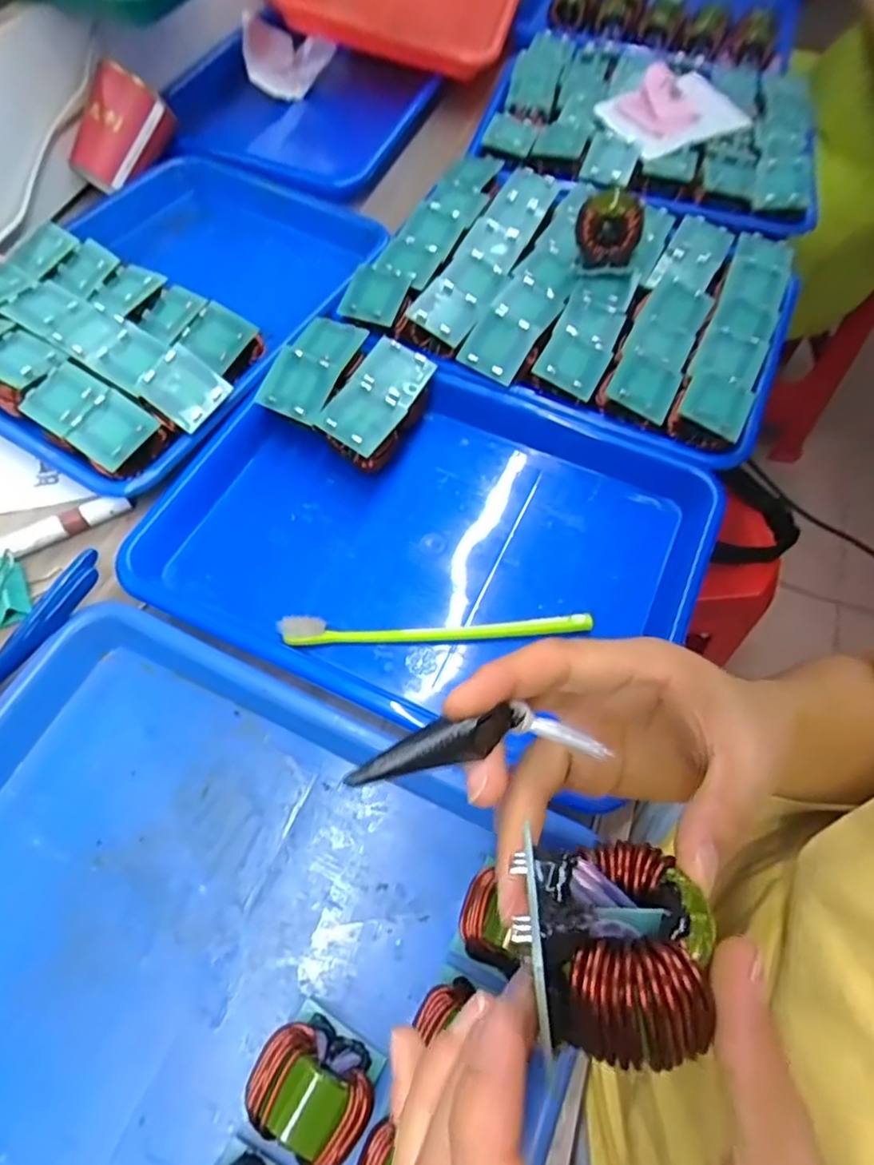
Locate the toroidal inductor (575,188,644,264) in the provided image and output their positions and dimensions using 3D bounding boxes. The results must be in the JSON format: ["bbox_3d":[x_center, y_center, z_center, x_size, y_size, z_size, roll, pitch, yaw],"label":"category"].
[{"bbox_3d":[0.129,-0.265,0.463,0.046,0.047,0.026,22,63,9],"label":"toroidal inductor"}]

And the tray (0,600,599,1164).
[{"bbox_3d":[-0.117,0.167,0.293,0.316,0.034,0.245,23,63,9],"label":"tray"}]

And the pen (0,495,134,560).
[{"bbox_3d":[-0.257,-0.029,0.396,0.118,0.011,0.013,-28,67,-16],"label":"pen"}]

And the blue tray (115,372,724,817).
[{"bbox_3d":[0.000,-0.031,0.405,0.332,0.034,0.243,22,63,9],"label":"blue tray"}]

